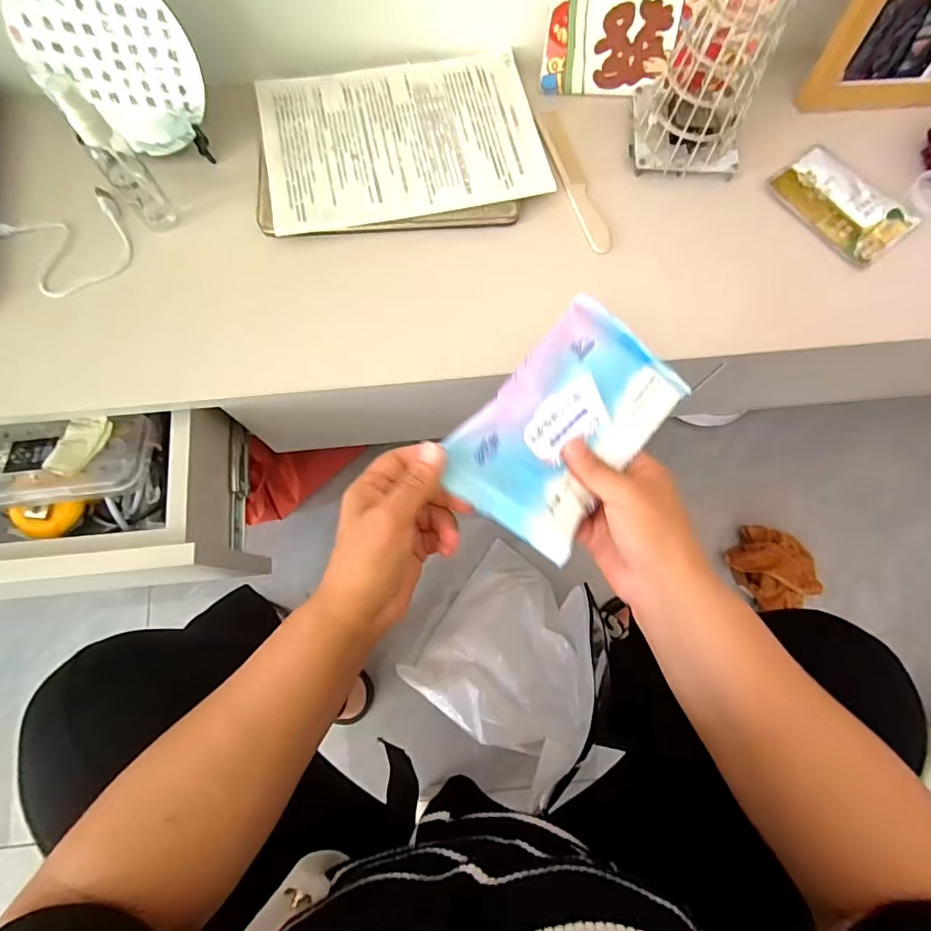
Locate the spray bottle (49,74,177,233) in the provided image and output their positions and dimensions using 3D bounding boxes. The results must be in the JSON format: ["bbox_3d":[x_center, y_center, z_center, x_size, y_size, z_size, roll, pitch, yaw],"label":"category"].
[{"bbox_3d":[-0.285,-0.252,0.402,0.029,0.116,0.030,-37,79,-10],"label":"spray bottle"}]

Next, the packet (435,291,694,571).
[{"bbox_3d":[0.072,-0.032,0.346,0.103,0.025,0.177,38,78,9],"label":"packet"}]

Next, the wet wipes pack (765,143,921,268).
[{"bbox_3d":[0.367,-0.258,0.486,0.085,0.005,0.126,-37,79,-10],"label":"wet wipes pack"}]

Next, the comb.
[{"bbox_3d":[0.107,-0.278,0.487,0.027,0.010,0.166,-13,76,-10],"label":"comb"}]

